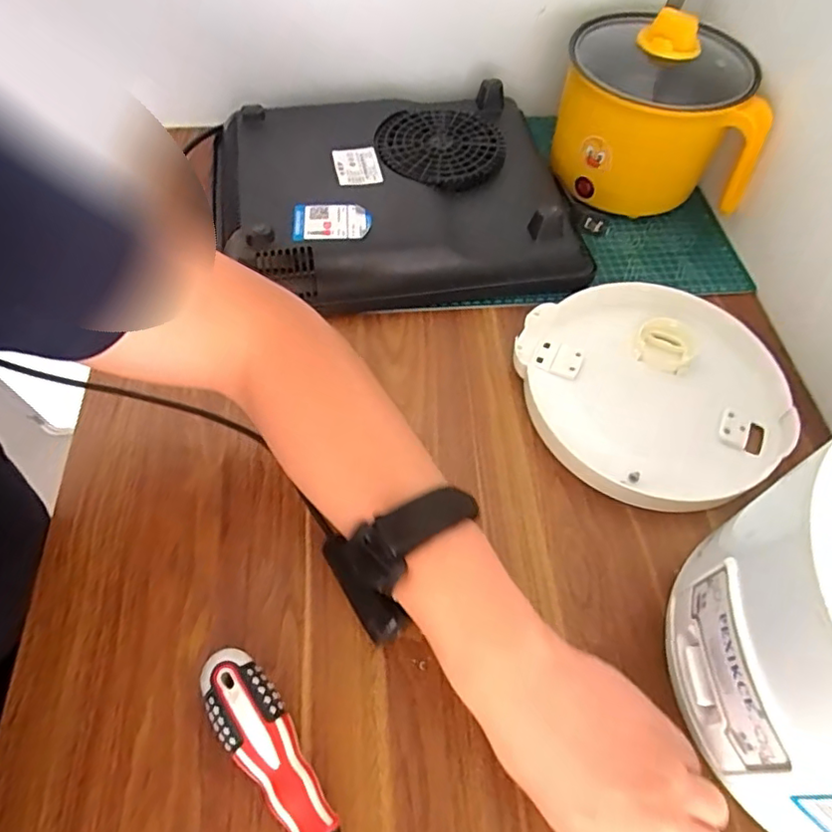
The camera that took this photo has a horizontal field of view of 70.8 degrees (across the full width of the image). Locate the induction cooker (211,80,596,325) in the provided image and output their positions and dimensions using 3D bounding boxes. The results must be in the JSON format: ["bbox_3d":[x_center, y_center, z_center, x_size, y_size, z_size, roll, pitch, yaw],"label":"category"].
[{"bbox_3d":[-0.022,-0.219,0.559,0.318,0.071,0.252,-9,59,-9],"label":"induction cooker"}]

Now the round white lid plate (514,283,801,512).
[{"bbox_3d":[0.190,-0.024,0.473,0.200,0.030,0.196,2,58,-2],"label":"round white lid plate"}]

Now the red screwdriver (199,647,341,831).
[{"bbox_3d":[-0.061,0.208,0.309,0.033,0.036,0.181,-30,64,-20],"label":"red screwdriver"}]

